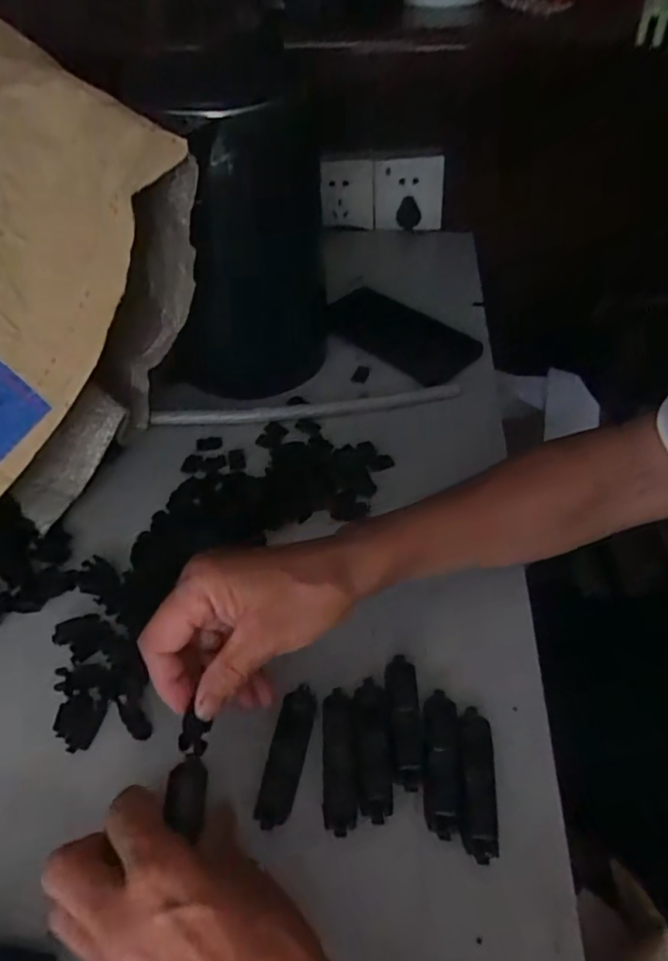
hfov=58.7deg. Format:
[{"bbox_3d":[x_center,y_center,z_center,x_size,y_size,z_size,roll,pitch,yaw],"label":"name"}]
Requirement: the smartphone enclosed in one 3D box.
[{"bbox_3d":[0.059,-0.146,0.585,0.154,0.016,0.075,34,57,31],"label":"smartphone"}]

